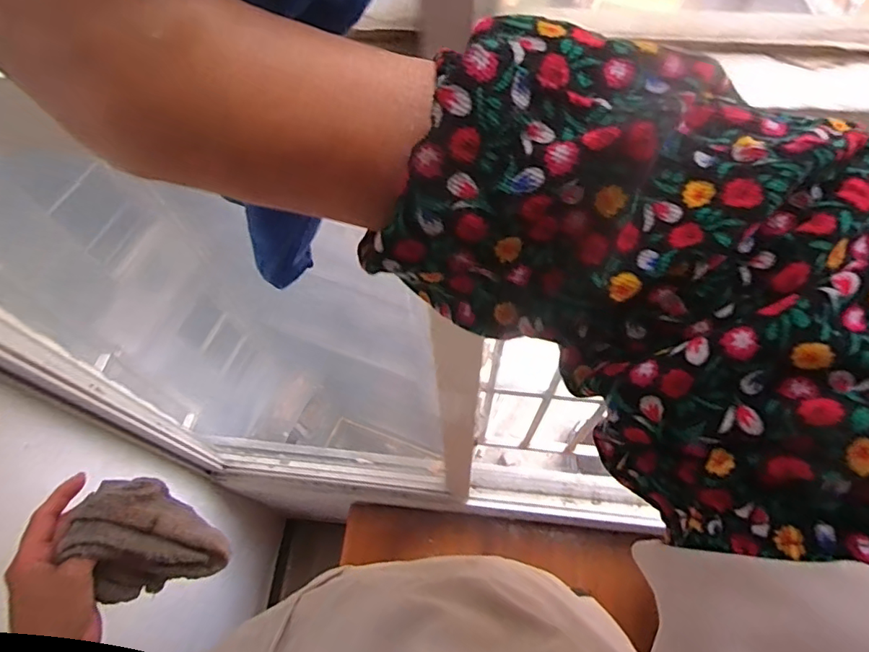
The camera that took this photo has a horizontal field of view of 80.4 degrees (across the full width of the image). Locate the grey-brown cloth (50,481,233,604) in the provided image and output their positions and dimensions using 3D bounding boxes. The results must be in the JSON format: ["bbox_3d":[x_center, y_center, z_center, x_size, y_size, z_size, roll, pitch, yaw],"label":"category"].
[{"bbox_3d":[-0.255,0.189,0.461,0.068,0.136,0.077,-28,64,-10],"label":"grey-brown cloth"}]

